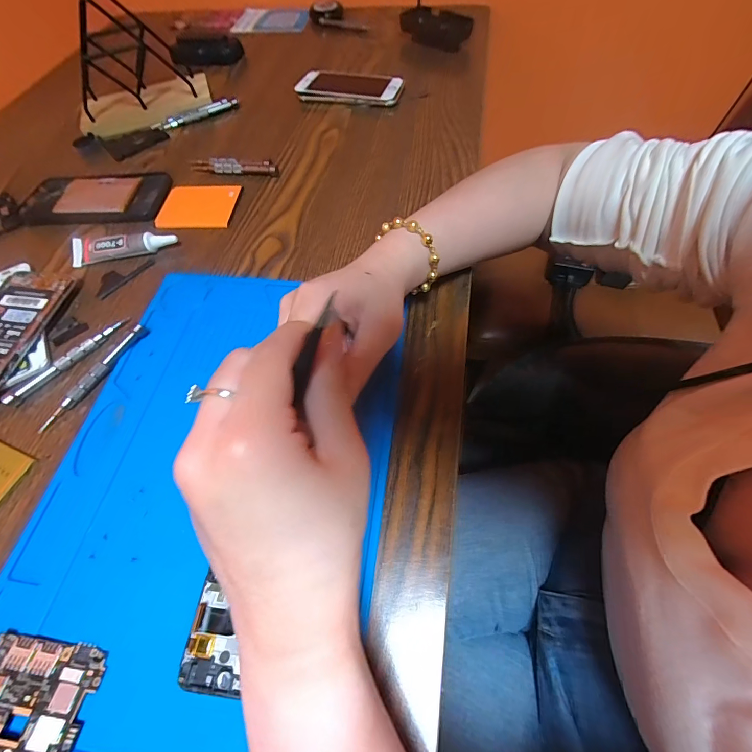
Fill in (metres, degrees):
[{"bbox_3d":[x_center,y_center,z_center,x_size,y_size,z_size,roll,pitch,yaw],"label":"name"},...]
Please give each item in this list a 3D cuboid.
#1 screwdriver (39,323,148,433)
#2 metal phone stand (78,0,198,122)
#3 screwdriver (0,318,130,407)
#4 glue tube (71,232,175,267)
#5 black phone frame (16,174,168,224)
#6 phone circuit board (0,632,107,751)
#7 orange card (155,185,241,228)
[{"bbox_3d":[-0.224,-0.001,0.286,0.012,0.010,0.103,26,66,16],"label":"screwdriver"},{"bbox_3d":[-0.324,-0.407,0.454,0.145,0.114,0.080,-17,62,-6],"label":"metal phone stand"},{"bbox_3d":[-0.254,-0.015,0.297,0.013,0.008,0.103,36,69,20],"label":"screwdriver"},{"bbox_3d":[-0.250,-0.126,0.354,0.106,0.015,0.027,-1,61,3],"label":"glue tube"},{"bbox_3d":[-0.320,-0.204,0.409,0.169,0.007,0.078,4,62,6],"label":"black phone frame"},{"bbox_3d":[-0.183,0.168,0.190,0.065,0.004,0.047,6,57,3],"label":"phone circuit board"},{"bbox_3d":[-0.192,-0.186,0.391,0.078,0.007,0.066,2,61,5],"label":"orange card"}]

